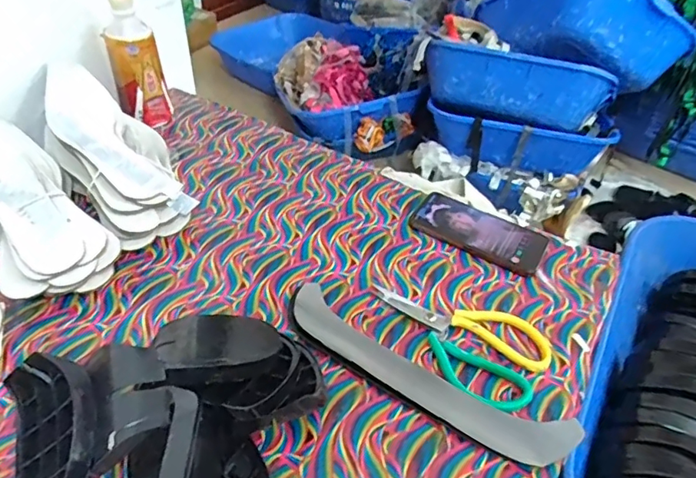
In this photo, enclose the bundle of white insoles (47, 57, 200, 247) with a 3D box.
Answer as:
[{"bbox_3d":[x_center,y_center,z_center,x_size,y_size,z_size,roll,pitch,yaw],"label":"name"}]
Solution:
[{"bbox_3d":[-0.300,-0.117,0.655,0.129,0.060,0.295,-26,63,-28],"label":"bundle of white insoles"}]

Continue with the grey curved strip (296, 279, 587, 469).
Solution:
[{"bbox_3d":[0.063,0.123,0.480,0.287,0.016,0.062,24,46,22],"label":"grey curved strip"}]

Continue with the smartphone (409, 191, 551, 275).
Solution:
[{"bbox_3d":[0.161,-0.012,0.634,0.160,0.013,0.078,22,45,20],"label":"smartphone"}]

